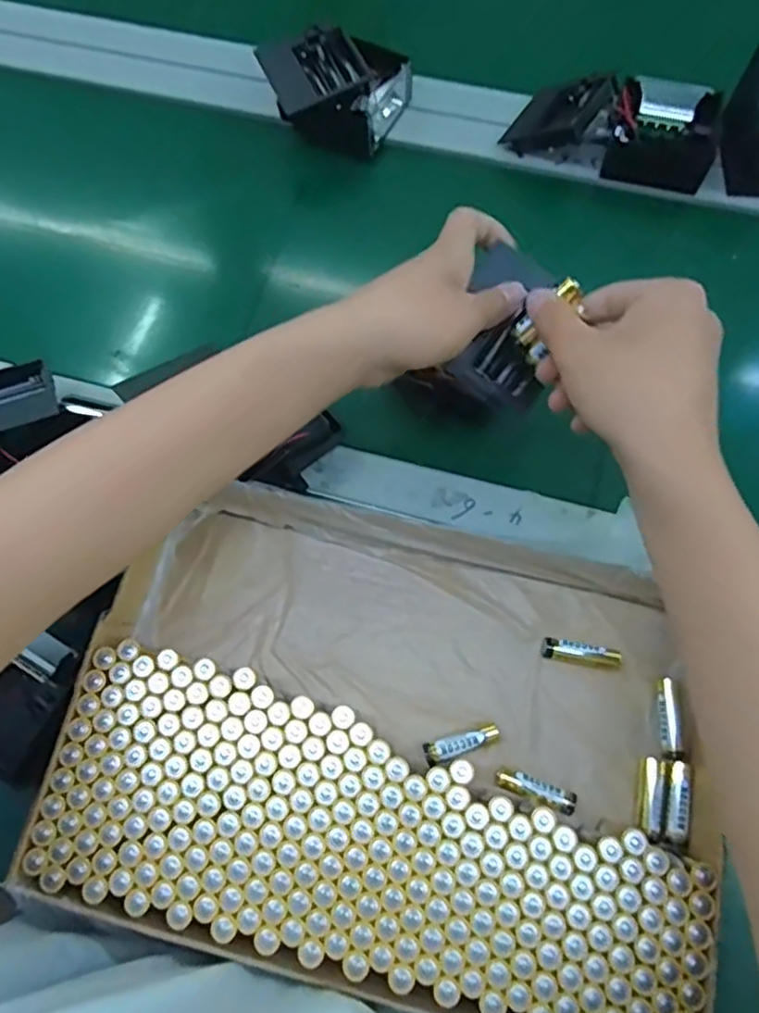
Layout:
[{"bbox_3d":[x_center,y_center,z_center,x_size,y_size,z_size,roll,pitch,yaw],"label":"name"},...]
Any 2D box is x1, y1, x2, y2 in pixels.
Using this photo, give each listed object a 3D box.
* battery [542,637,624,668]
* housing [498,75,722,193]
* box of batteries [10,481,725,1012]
[{"bbox_3d":[0.132,0.096,0.430,0.049,0.013,0.013,11,71,5],"label":"battery"},{"bbox_3d":[0.201,-0.331,0.568,0.169,0.057,0.085,8,71,4],"label":"housing"},{"bbox_3d":[0.006,0.143,0.401,0.371,0.048,0.262,13,71,5],"label":"box of batteries"}]

